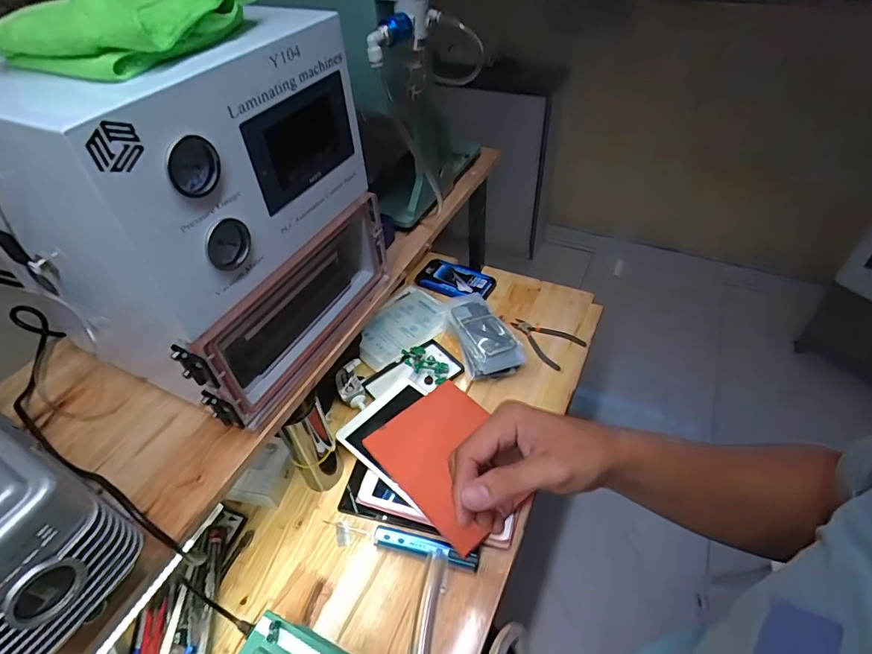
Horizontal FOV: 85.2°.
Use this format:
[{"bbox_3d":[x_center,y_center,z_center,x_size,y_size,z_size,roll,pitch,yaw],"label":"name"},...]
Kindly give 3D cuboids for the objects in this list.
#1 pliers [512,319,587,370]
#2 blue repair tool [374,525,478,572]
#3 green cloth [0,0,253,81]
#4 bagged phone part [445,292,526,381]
[{"bbox_3d":[0.223,0.035,0.985,0.155,0.019,0.096,19,50,21],"label":"pliers"},{"bbox_3d":[-0.015,0.325,0.695,0.153,0.029,0.029,9,47,12],"label":"blue repair tool"},{"bbox_3d":[-0.231,-0.236,0.359,0.127,0.041,0.149,17,49,19],"label":"green cloth"},{"bbox_3d":[0.085,0.009,0.975,0.106,0.045,0.233,-17,47,-13],"label":"bagged phone part"}]

